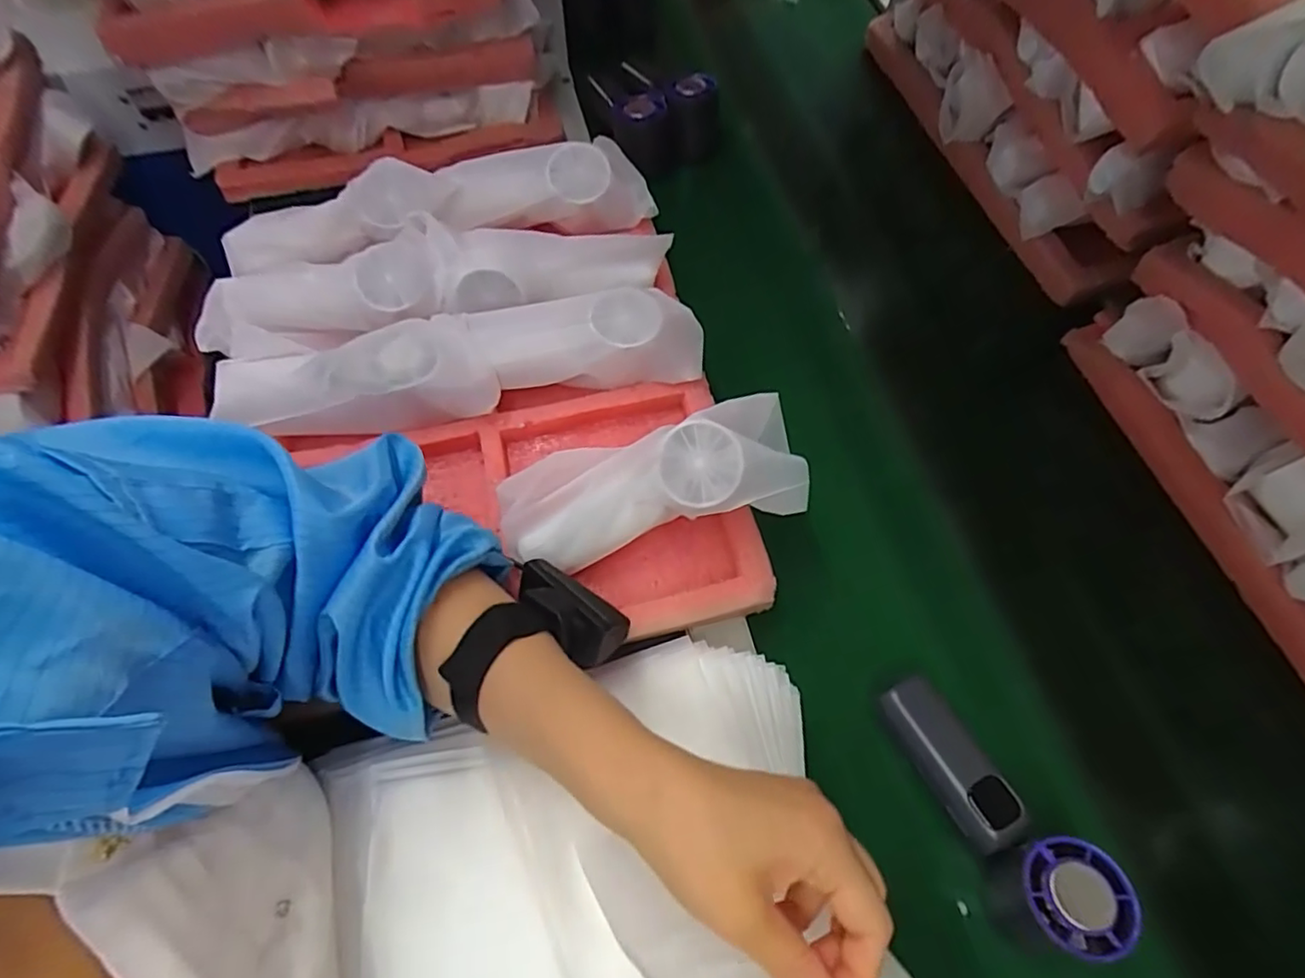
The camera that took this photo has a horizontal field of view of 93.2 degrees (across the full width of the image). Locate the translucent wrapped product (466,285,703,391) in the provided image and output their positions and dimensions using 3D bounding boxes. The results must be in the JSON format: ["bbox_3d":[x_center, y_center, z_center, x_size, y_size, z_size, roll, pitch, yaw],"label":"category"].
[{"bbox_3d":[-0.048,-0.110,0.456,0.163,0.042,0.063,-7,63,-4],"label":"translucent wrapped product"}]

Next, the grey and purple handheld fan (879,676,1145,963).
[{"bbox_3d":[0.189,0.178,0.349,0.058,0.058,0.148,-24,65,-12],"label":"grey and purple handheld fan"}]

